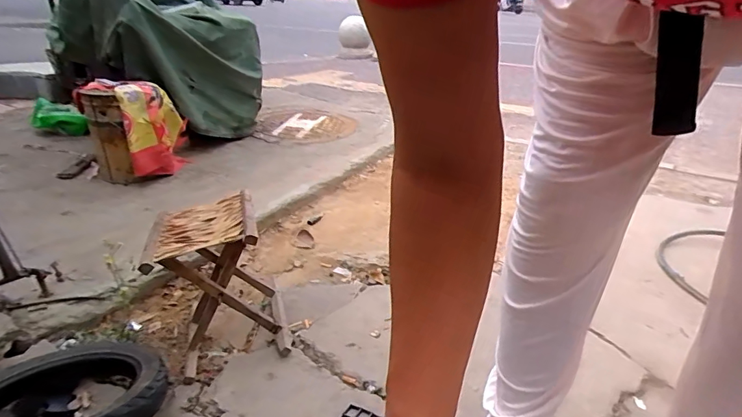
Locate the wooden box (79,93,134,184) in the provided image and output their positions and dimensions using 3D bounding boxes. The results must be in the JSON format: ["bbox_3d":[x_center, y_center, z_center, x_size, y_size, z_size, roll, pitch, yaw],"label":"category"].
[{"bbox_3d":[-0.937,-0.224,1.566,0.123,0.313,0.168,-10,28,-21],"label":"wooden box"}]

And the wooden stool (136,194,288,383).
[{"bbox_3d":[-0.343,0.156,1.016,0.260,0.299,0.303,-7,27,-16],"label":"wooden stool"}]

